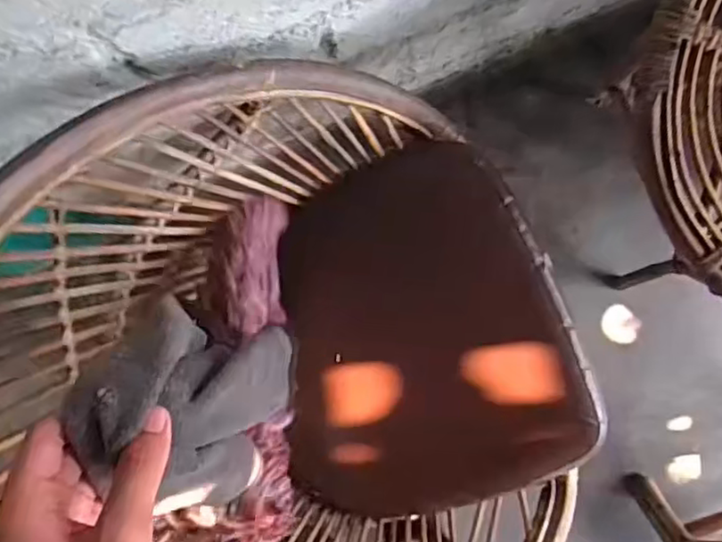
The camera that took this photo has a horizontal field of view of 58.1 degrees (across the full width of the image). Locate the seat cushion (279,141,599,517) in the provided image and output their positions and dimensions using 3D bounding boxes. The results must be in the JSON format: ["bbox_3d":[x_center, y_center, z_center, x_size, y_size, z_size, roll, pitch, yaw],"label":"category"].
[{"bbox_3d":[0.053,0.060,0.767,0.333,0.059,0.411,-19,71,16],"label":"seat cushion"}]

